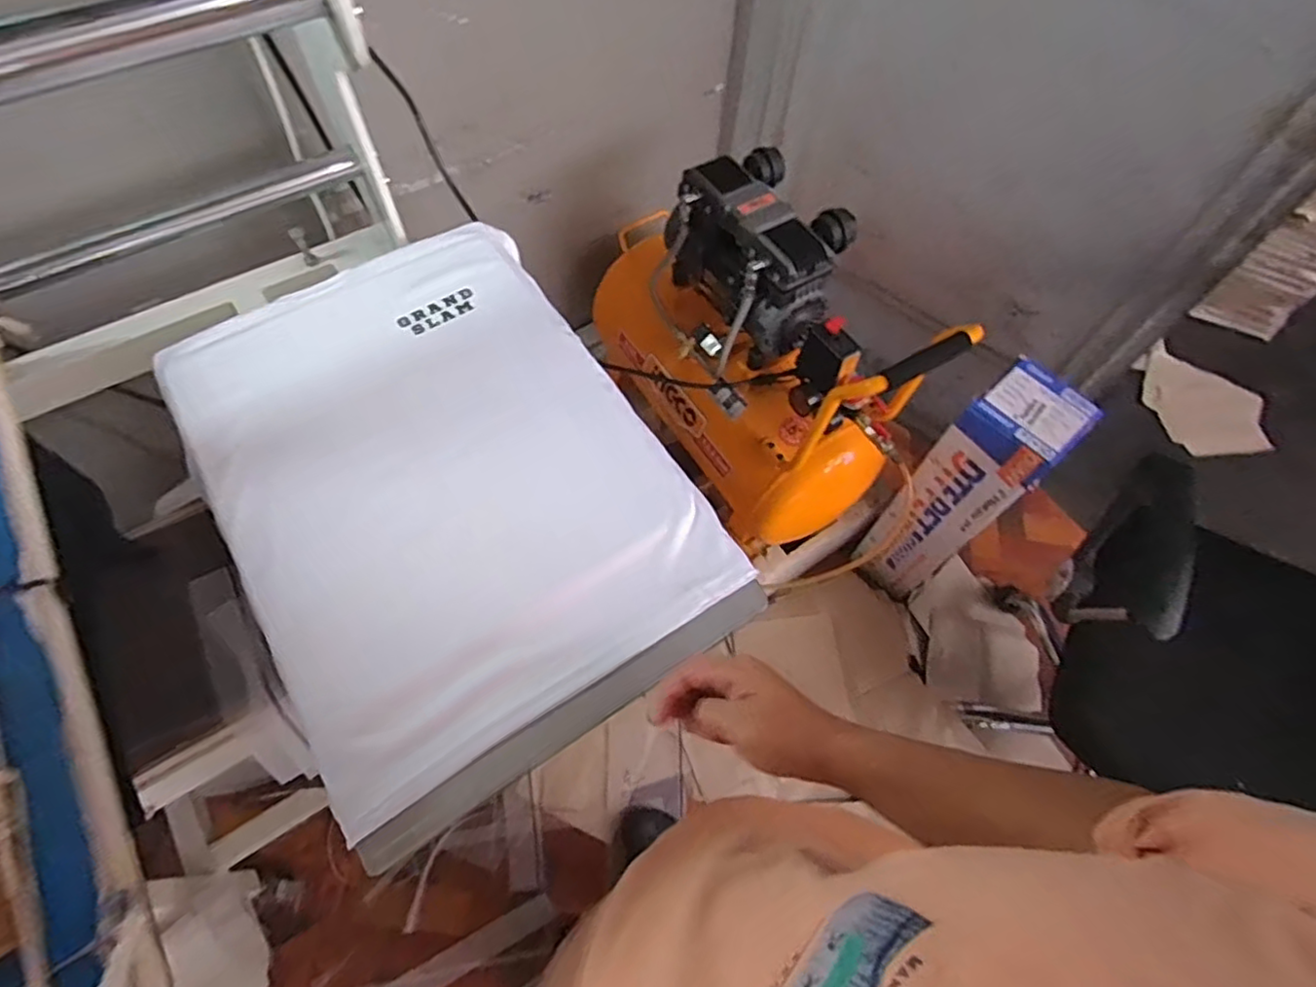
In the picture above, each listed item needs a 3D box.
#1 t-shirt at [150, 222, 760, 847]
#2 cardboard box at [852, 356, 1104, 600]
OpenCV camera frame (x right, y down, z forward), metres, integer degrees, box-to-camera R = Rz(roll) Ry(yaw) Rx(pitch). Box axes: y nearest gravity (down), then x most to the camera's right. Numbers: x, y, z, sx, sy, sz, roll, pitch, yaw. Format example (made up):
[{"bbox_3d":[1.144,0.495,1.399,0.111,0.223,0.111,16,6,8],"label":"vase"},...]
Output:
[{"bbox_3d":[-0.224,-0.030,0.660,0.399,0.048,0.545,-30,67,-16],"label":"t-shirt"},{"bbox_3d":[0.579,0.012,1.275,0.162,0.605,0.177,39,68,17],"label":"cardboard box"}]

